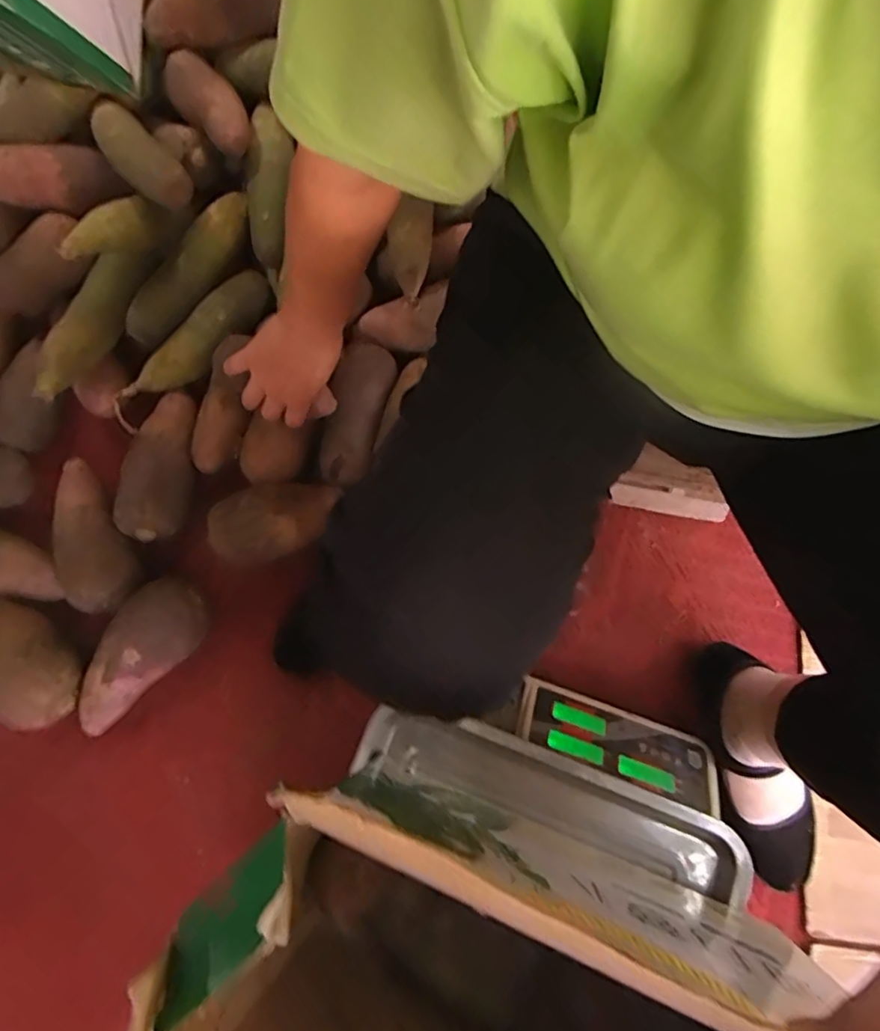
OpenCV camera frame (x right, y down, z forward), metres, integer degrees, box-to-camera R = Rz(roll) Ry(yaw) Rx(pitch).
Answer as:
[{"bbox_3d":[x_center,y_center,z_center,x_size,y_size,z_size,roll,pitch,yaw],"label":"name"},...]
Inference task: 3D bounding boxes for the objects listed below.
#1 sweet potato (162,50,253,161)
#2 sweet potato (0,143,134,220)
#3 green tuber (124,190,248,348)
[{"bbox_3d":[-0.257,-0.459,0.657,0.052,0.045,0.124,-41,80,-10],"label":"sweet potato"},{"bbox_3d":[-0.427,-0.370,0.647,0.143,0.048,0.059,-19,76,-31],"label":"sweet potato"},{"bbox_3d":[-0.292,-0.291,0.686,0.055,0.047,0.204,36,78,7],"label":"green tuber"}]

